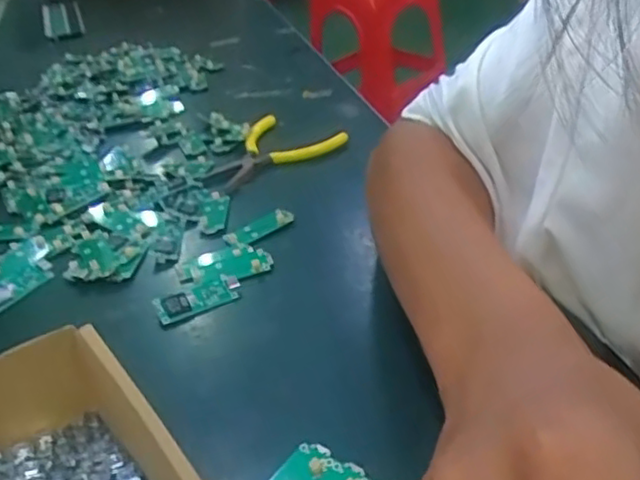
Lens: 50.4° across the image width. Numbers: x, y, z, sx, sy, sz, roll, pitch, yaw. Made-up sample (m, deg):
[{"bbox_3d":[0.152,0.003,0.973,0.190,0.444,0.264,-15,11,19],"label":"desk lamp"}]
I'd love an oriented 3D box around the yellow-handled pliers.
[{"bbox_3d":[-0.049,-0.079,0.581,0.118,0.011,0.084,-28,39,-27],"label":"yellow-handled pliers"}]

